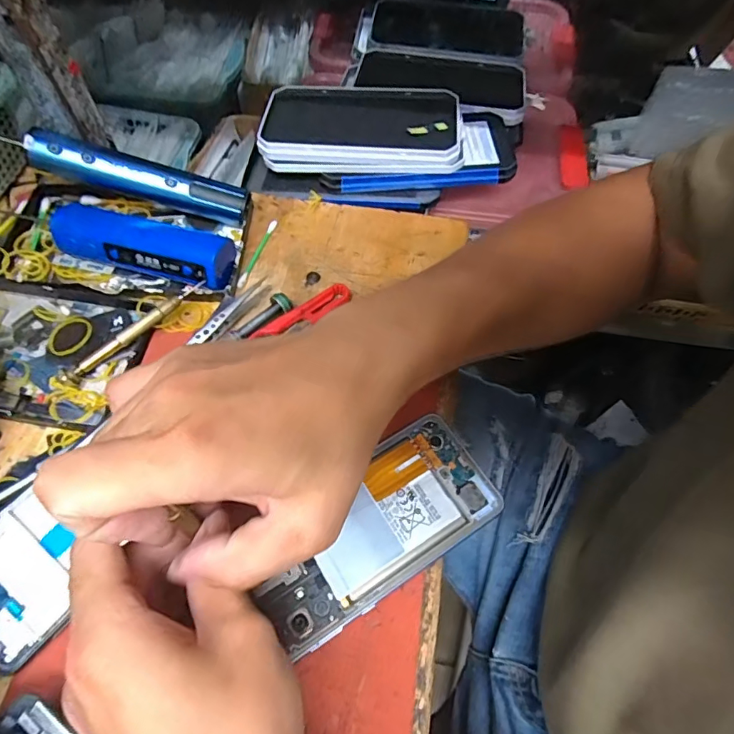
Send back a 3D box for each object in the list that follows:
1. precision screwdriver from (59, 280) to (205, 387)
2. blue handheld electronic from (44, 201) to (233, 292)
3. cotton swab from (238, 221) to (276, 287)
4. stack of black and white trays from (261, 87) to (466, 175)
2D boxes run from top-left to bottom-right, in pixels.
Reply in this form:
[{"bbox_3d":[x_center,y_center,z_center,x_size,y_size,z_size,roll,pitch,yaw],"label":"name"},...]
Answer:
[{"bbox_3d":[-0.157,-0.025,0.327,0.012,0.015,0.107,40,67,18],"label":"precision screwdriver"},{"bbox_3d":[-0.164,-0.089,0.353,0.131,0.028,0.035,15,62,6],"label":"blue handheld electronic"},{"bbox_3d":[-0.088,-0.092,0.385,0.006,0.008,0.067,17,62,7],"label":"cotton swab"},{"bbox_3d":[-0.006,-0.219,0.438,0.179,0.022,0.100,5,61,1],"label":"stack of black and white trays"}]

